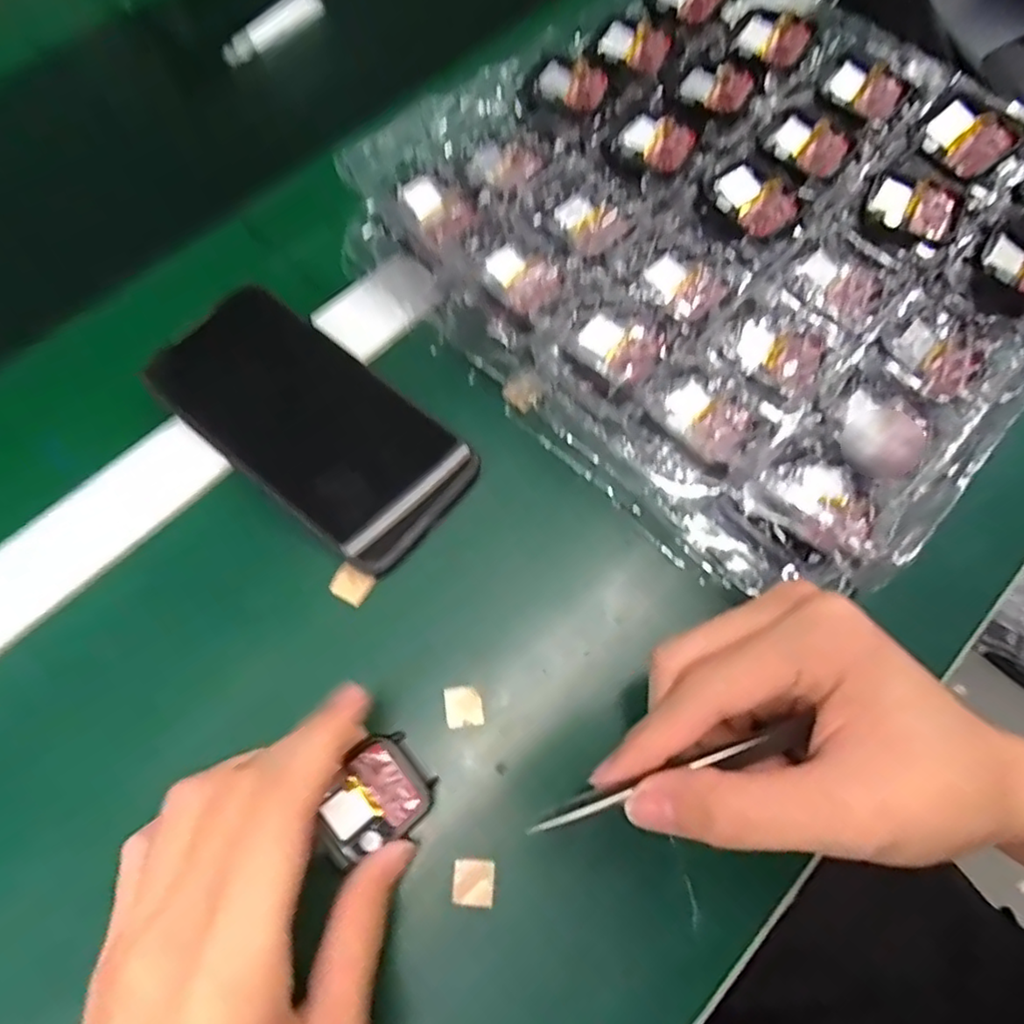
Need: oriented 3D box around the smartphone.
[{"bbox_3d":[-0.097,-0.046,0.305,0.154,0.017,0.075,37,76,12],"label":"smartphone"}]

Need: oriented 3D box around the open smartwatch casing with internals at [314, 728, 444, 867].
[{"bbox_3d":[-0.055,0.111,0.252,0.045,0.007,0.036,-38,75,-11],"label":"open smartwatch casing with internals"}]

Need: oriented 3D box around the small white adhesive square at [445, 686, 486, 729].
[{"bbox_3d":[-0.020,0.081,0.271,0.015,0.004,0.016,-8,68,-2],"label":"small white adhesive square"}]

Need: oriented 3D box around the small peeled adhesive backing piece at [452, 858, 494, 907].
[{"bbox_3d":[-0.015,0.142,0.248,0.015,0.004,0.015,2,68,2],"label":"small peeled adhesive backing piece"}]

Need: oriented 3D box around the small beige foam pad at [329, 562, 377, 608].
[{"bbox_3d":[-0.072,0.032,0.290,0.018,0.004,0.015,28,71,11],"label":"small beige foam pad"}]

